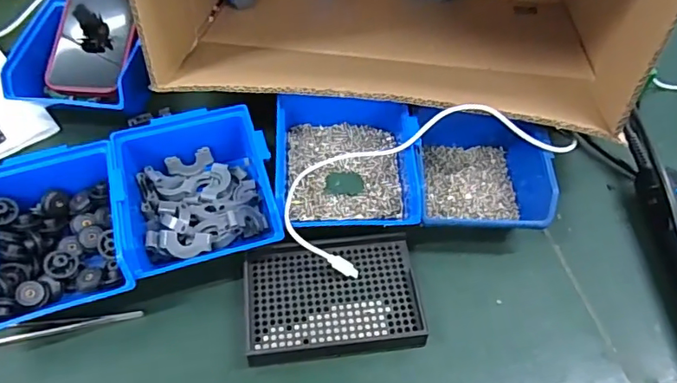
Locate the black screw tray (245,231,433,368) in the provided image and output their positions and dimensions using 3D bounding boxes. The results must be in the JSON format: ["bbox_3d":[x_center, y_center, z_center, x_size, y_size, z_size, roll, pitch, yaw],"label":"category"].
[{"bbox_3d":[-0.004,0.081,0.404,0.132,0.011,0.092,-6,59,-4],"label":"black screw tray"}]

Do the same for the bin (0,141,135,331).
[{"bbox_3d":[-0.225,0.029,0.409,0.117,0.060,0.150,-17,60,-9],"label":"bin"}]

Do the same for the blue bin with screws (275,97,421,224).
[{"bbox_3d":[0.007,-0.028,0.446,0.115,0.054,0.127,-2,59,-2],"label":"blue bin with screws"}]

